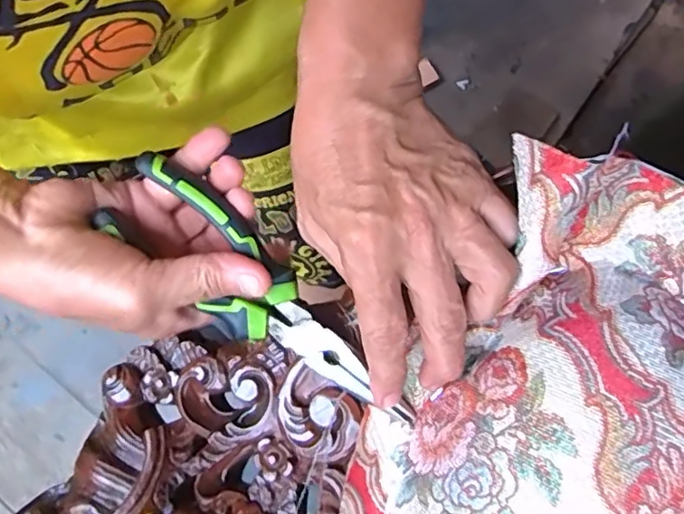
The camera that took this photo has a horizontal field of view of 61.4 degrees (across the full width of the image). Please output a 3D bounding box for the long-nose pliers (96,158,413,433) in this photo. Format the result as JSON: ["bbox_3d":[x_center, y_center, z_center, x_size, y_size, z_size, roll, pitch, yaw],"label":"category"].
[{"bbox_3d":[-0.051,0.021,0.299,0.168,0.015,0.050,43,78,-4],"label":"long-nose pliers"}]

